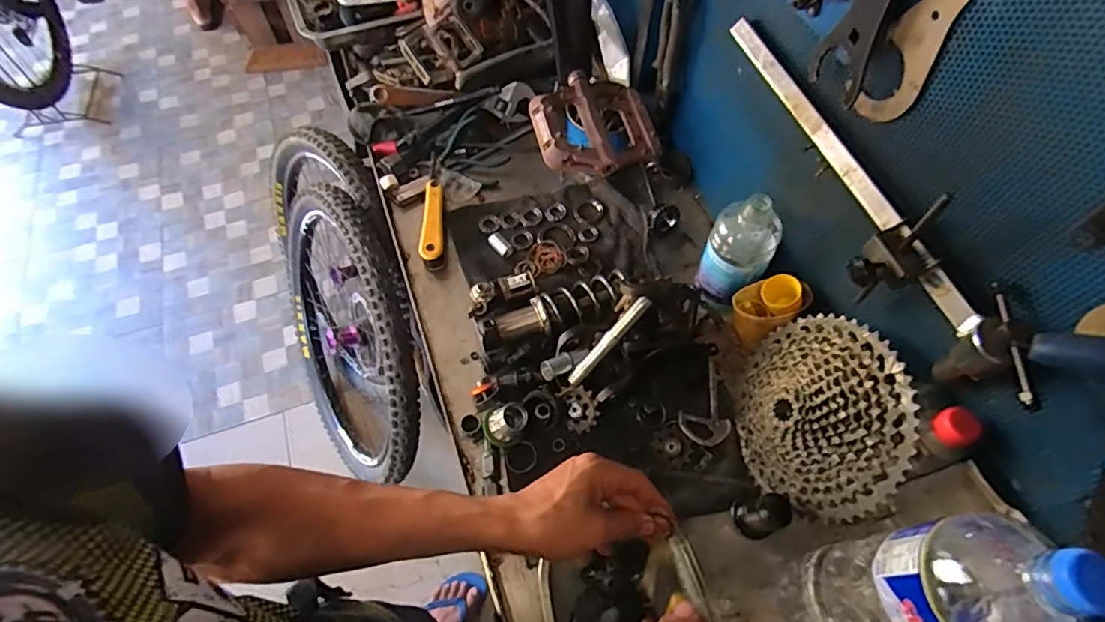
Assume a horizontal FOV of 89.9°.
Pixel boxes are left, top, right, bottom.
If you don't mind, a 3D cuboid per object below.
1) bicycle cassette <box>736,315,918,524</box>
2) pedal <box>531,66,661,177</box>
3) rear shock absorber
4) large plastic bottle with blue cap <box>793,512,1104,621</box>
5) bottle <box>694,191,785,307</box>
[{"bbox_3d":[0.245,0.097,0.541,0.045,0.190,0.188,12,94,-28],"label":"bicycle cassette"},{"bbox_3d":[0.037,-0.171,0.504,0.109,0.028,0.104,-16,62,-9],"label":"pedal"},{"bbox_3d":[0.006,0.002,0.678,0.192,0.042,0.055,-21,63,-12],"label":"rear shock absorber"},{"bbox_3d":[0.269,0.211,0.413,0.077,0.308,0.081,-6,61,-4],"label":"large plastic bottle with blue cap"},{"bbox_3d":[0.213,-0.070,0.633,0.070,0.136,0.058,24,63,13],"label":"bottle"}]

